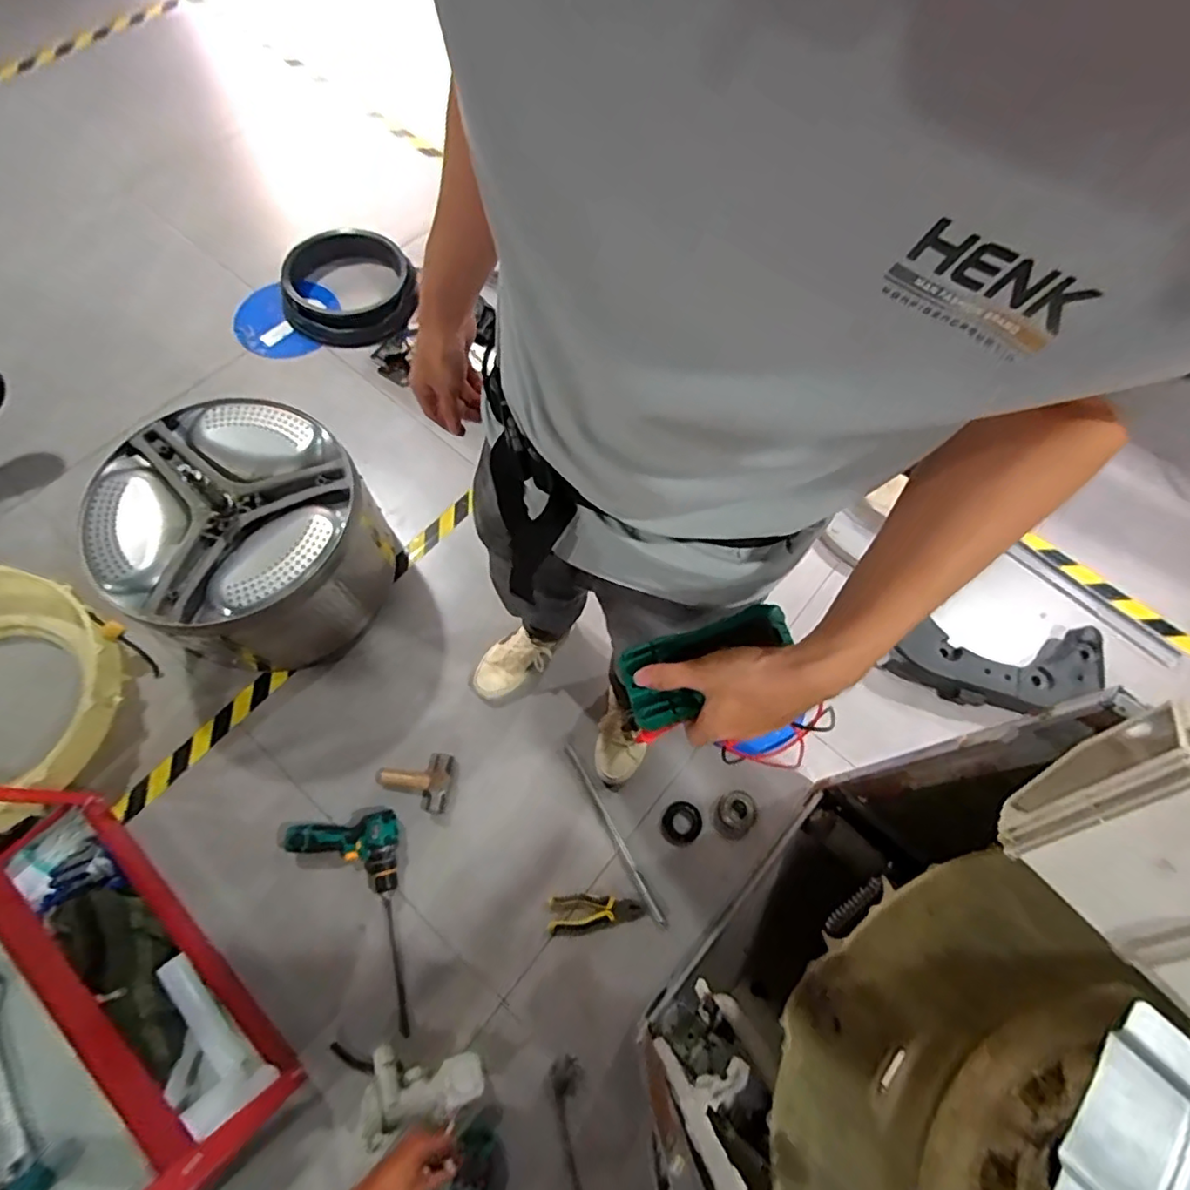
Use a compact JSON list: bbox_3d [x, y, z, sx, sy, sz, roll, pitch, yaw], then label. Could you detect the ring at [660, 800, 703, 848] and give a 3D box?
[{"bbox_3d":[0.179,0.474,1.219,0.080,0.012,0.087,1,68,-3],"label":"ring"}]

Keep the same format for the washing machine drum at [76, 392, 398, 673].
[{"bbox_3d":[-0.700,-0.108,1.217,0.460,0.305,0.452,1,68,-3],"label":"washing machine drum"}]

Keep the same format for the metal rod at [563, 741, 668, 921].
[{"bbox_3d":[0.036,0.477,1.195,0.017,0.021,0.378,-26,69,-14],"label":"metal rod"}]

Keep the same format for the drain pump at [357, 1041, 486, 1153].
[{"bbox_3d":[-0.293,0.854,1.009,0.198,0.094,0.118,4,67,-2],"label":"drain pump"}]

